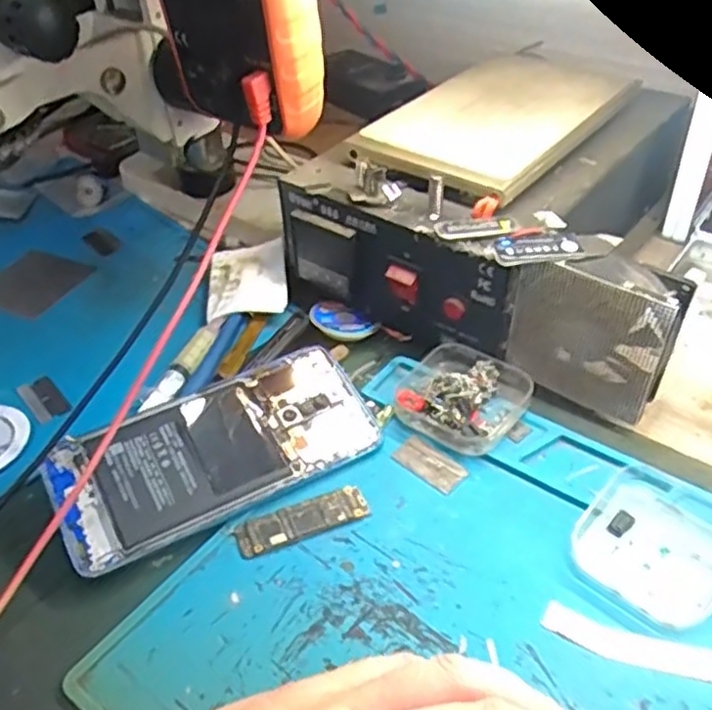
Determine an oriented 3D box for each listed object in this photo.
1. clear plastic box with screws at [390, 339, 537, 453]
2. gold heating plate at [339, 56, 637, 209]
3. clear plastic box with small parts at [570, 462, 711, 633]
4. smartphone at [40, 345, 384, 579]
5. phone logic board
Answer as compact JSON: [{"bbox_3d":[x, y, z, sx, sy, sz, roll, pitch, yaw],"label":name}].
[{"bbox_3d":[0.062,0.021,0.400,0.063,0.024,0.067,29,52,31],"label":"clear plastic box with screws"},{"bbox_3d":[0.091,-0.155,0.458,0.111,0.010,0.175,26,50,29],"label":"gold heating plate"},{"bbox_3d":[0.139,0.084,0.323,0.062,0.016,0.073,30,52,32],"label":"clear plastic box with small parts"},{"bbox_3d":[-0.071,0.049,0.369,0.162,0.011,0.074,-23,60,-22],"label":"smartphone"},{"bbox_3d":[-0.027,0.081,0.349,0.064,0.004,0.021,-17,44,-13],"label":"phone logic board"}]

